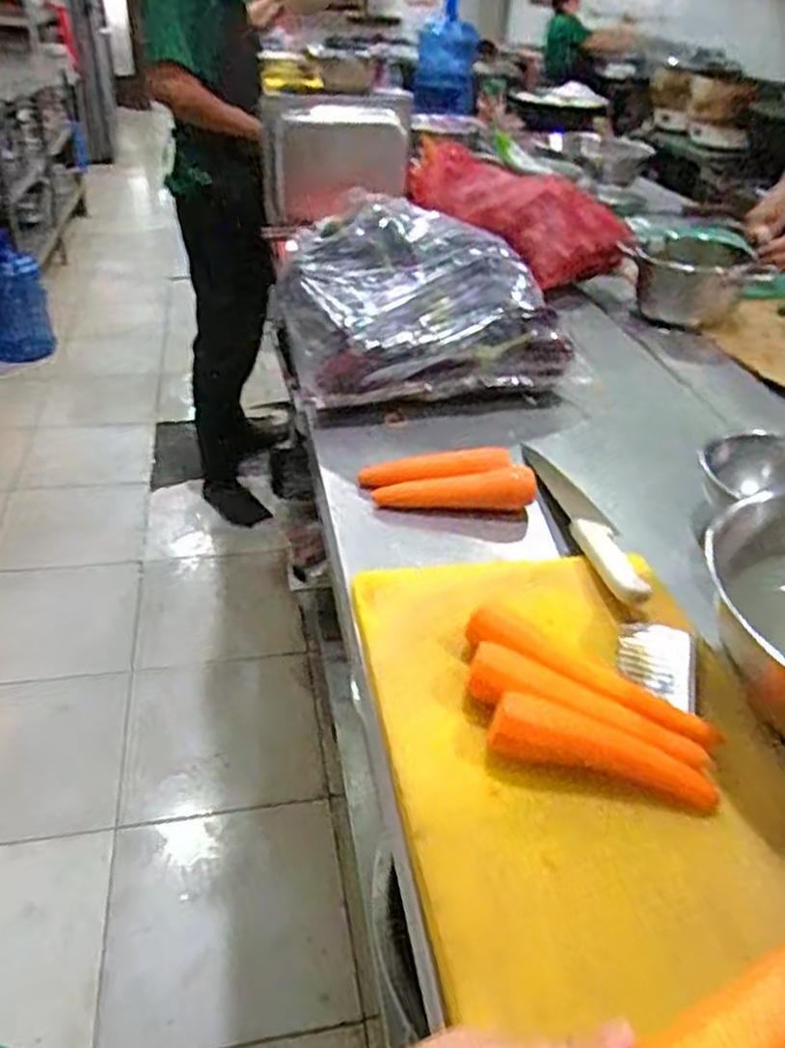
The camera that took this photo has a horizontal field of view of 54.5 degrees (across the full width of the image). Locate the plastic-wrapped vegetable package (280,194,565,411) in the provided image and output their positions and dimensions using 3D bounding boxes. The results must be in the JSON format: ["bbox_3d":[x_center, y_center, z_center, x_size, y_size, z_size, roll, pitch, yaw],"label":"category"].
[{"bbox_3d":[0.027,-0.339,1.135,0.363,0.170,0.331,-7,37,-15],"label":"plastic-wrapped vegetable package"}]

